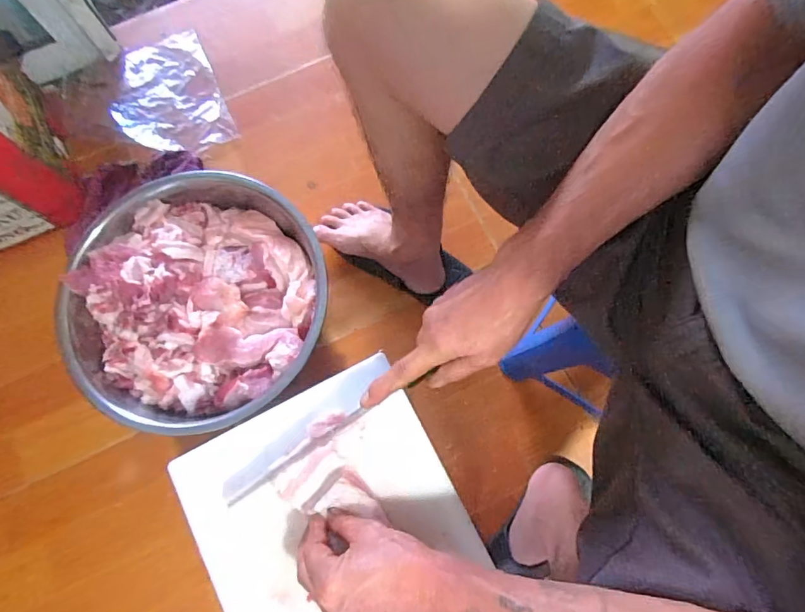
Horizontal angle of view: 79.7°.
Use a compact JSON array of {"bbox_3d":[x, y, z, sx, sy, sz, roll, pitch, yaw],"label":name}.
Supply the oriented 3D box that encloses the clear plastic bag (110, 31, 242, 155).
[{"bbox_3d":[-0.429,-0.380,0.882,0.186,0.031,0.246,-24,78,-7],"label":"clear plastic bag"}]

